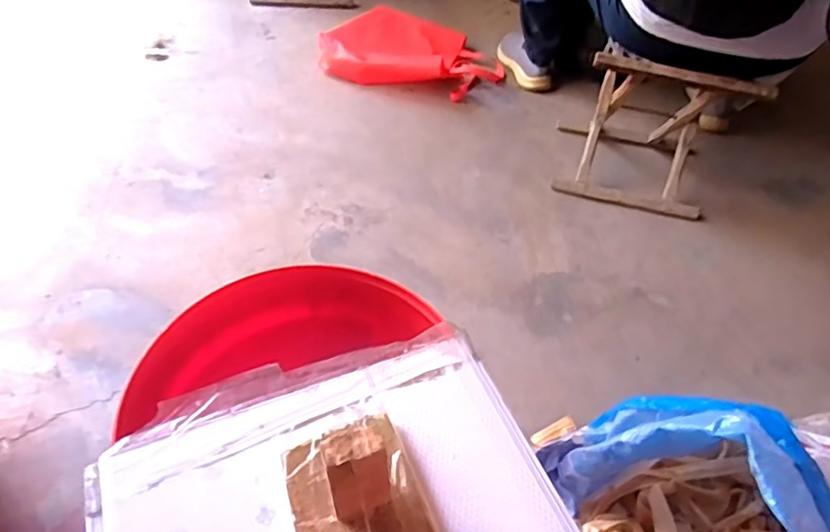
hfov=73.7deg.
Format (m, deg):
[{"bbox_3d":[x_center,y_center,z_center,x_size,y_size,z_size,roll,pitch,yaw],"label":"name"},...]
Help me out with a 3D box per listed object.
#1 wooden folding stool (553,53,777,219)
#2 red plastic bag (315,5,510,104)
[{"bbox_3d":[0.485,-0.319,1.148,0.295,0.301,0.284,12,48,6],"label":"wooden folding stool"},{"bbox_3d":[0.001,-0.565,1.456,0.466,0.104,0.262,12,49,5],"label":"red plastic bag"}]

